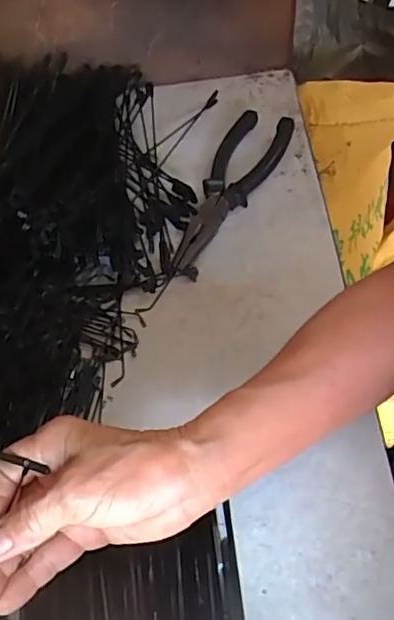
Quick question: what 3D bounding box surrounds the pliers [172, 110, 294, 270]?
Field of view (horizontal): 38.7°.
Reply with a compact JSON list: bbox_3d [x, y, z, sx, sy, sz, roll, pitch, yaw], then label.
[{"bbox_3d":[0.022,-0.109,0.478,0.052,0.022,0.176,26,63,21],"label":"pliers"}]

